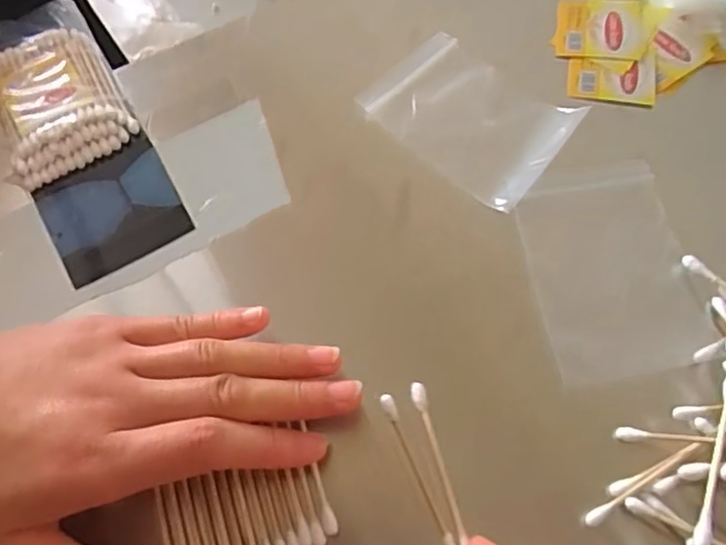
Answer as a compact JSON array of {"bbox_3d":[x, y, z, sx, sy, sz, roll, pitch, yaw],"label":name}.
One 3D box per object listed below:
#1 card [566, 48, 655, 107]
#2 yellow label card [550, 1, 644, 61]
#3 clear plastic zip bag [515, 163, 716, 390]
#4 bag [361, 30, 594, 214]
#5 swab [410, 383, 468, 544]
[{"bbox_3d":[0.128,-0.100,0.325,0.043,0.004,0.034,7,65,5],"label":"card"},{"bbox_3d":[0.127,-0.131,0.339,0.045,0.004,0.041,11,65,7],"label":"yellow label card"},{"bbox_3d":[0.108,-0.004,0.276,0.067,0.006,0.100,-8,64,-2],"label":"clear plastic zip bag"},{"bbox_3d":[0.052,-0.080,0.315,0.099,0.006,0.068,41,72,18],"label":"bag"},{"bbox_3d":[0.030,0.073,0.247,0.005,0.004,0.061,-15,70,-4],"label":"swab"}]

